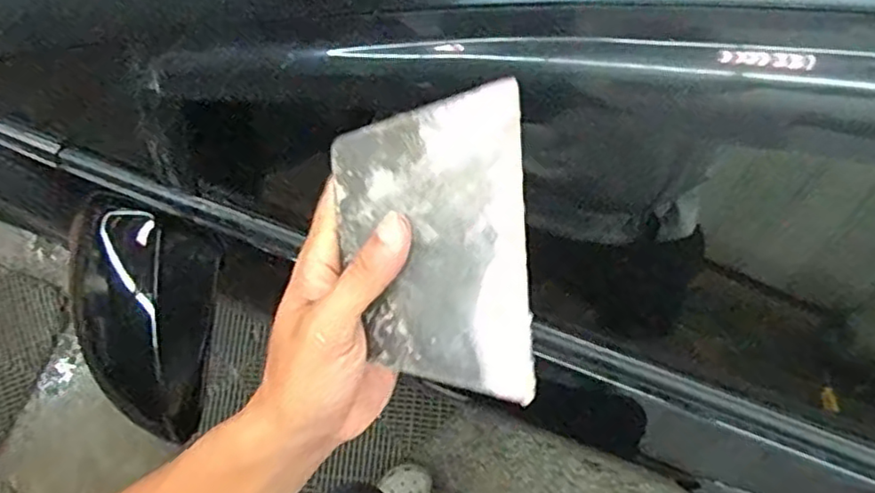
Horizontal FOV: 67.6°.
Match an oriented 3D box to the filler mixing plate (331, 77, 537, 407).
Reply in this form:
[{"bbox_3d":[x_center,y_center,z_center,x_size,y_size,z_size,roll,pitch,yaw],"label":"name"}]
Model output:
[{"bbox_3d":[-0.003,0.001,0.324,0.095,0.005,0.142,-2,95,23],"label":"filler mixing plate"}]

